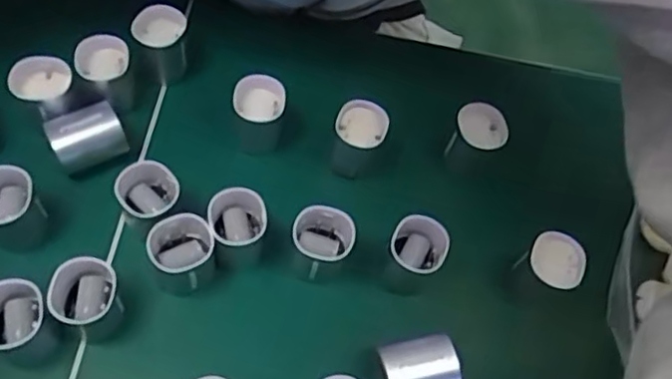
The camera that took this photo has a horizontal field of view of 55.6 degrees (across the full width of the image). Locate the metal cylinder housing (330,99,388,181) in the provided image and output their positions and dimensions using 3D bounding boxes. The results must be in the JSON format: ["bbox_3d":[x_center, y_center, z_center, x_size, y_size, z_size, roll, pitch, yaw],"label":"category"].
[{"bbox_3d":[0.012,-0.026,0.361,0.027,0.038,0.033,16,63,4],"label":"metal cylinder housing"}]

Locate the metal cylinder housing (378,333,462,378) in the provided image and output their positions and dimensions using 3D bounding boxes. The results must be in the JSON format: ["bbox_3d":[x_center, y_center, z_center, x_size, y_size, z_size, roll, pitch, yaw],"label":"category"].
[{"bbox_3d":[0.039,0.089,0.312,0.035,0.032,0.026,-10,64,-9],"label":"metal cylinder housing"}]

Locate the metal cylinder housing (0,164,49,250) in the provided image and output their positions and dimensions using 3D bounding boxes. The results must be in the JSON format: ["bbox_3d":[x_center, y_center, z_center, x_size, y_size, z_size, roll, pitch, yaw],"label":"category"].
[{"bbox_3d":[-0.161,0.009,0.315,0.026,0.034,0.030,-11,64,-9],"label":"metal cylinder housing"}]

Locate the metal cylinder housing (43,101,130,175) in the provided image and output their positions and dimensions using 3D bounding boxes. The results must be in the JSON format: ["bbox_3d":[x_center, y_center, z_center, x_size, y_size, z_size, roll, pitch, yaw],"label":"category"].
[{"bbox_3d":[-0.133,-0.028,0.343,0.035,0.027,0.026,-27,68,-16],"label":"metal cylinder housing"}]

